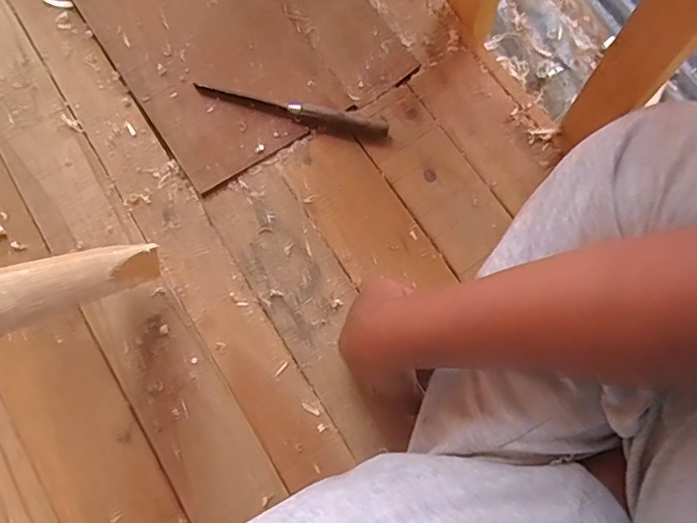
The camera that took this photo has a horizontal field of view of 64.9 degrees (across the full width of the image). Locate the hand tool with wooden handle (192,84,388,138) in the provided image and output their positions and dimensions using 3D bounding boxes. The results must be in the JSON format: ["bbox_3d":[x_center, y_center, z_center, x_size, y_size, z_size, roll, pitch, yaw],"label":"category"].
[{"bbox_3d":[-0.063,-0.164,0.590,0.213,0.021,0.022,15,74,4],"label":"hand tool with wooden handle"}]

